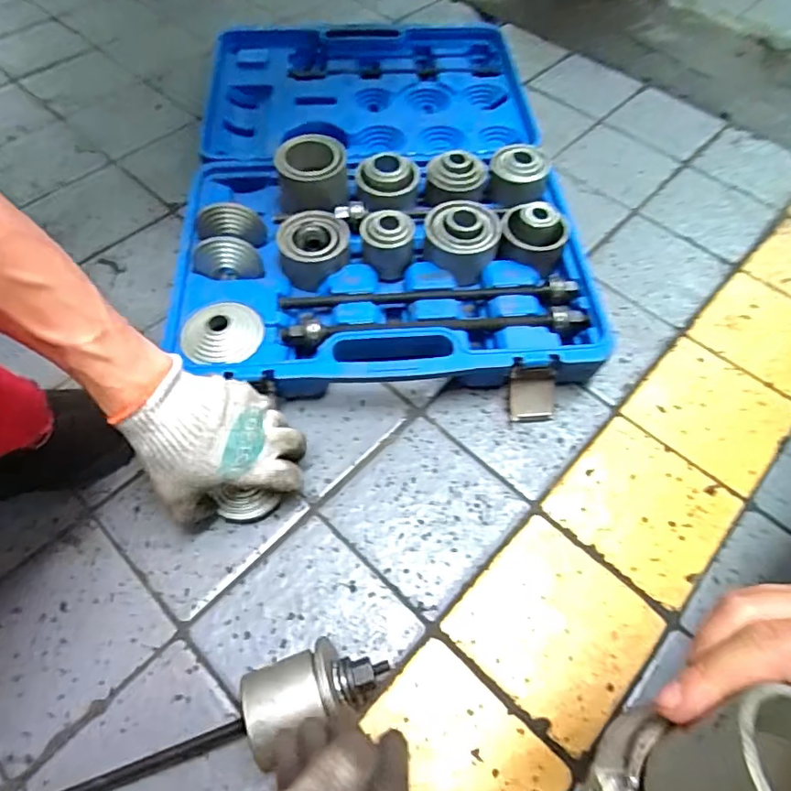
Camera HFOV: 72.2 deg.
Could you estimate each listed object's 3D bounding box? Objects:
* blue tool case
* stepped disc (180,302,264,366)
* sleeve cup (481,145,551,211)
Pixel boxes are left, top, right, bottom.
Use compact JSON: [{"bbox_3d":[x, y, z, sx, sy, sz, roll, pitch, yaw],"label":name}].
[{"bbox_3d":[-0.030,-0.300,0.739,0.470,0.097,0.685,-4,58,-3],"label":"blue tool case"},{"bbox_3d":[-0.188,-0.070,0.587,0.076,0.021,0.079,17,59,9],"label":"stepped disc"},{"bbox_3d":[0.157,-0.283,0.706,0.074,0.051,0.072,1,58,-1],"label":"sleeve cup"}]

